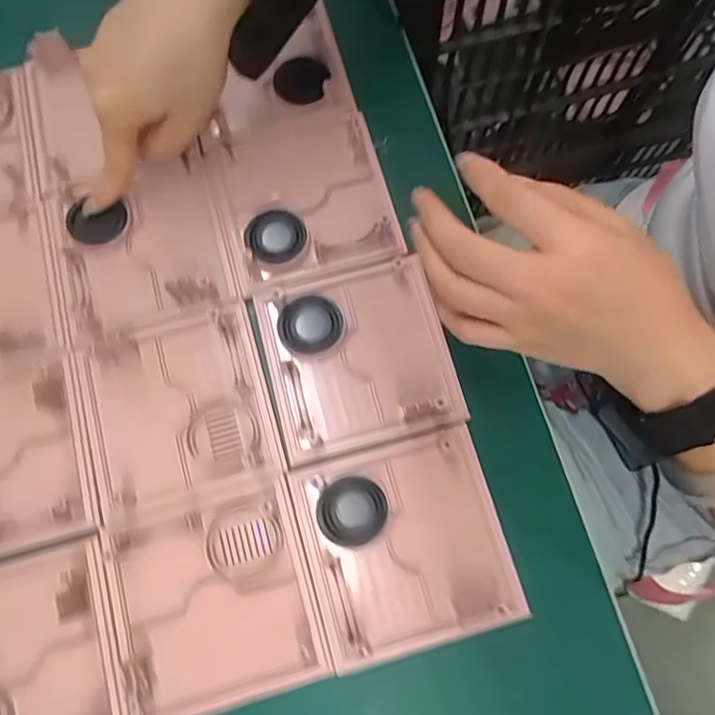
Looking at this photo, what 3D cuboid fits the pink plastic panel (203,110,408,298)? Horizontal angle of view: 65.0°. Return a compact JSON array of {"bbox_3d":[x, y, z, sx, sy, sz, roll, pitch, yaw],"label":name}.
[{"bbox_3d":[-0.035,-0.104,0.359,0.107,0.015,0.108,-17,76,-2],"label":"pink plastic panel"}]

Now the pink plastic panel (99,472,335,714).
[{"bbox_3d":[-0.079,0.130,0.299,0.106,0.017,0.107,-17,76,-3],"label":"pink plastic panel"}]

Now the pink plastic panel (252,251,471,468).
[{"bbox_3d":[-0.001,-0.002,0.338,0.107,0.010,0.107,-15,76,-2],"label":"pink plastic panel"}]

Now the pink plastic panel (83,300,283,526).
[{"bbox_3d":[-0.107,0.029,0.328,0.103,0.012,0.106,-15,76,-2],"label":"pink plastic panel"}]

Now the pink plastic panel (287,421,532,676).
[{"bbox_3d":[0.026,0.102,0.314,0.108,0.015,0.108,-16,76,-2],"label":"pink plastic panel"}]

